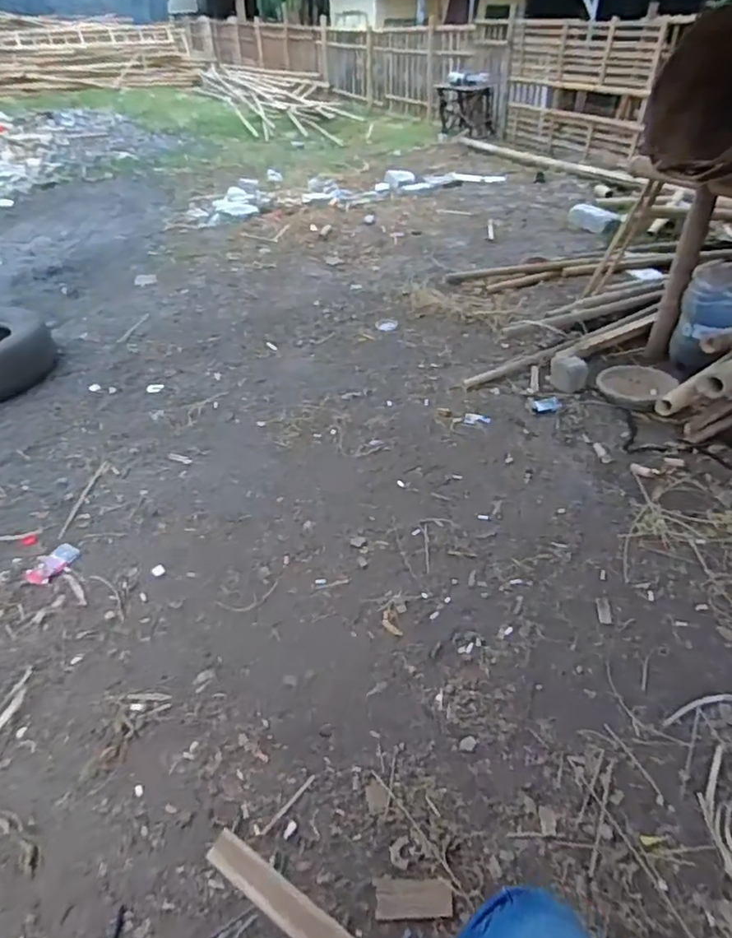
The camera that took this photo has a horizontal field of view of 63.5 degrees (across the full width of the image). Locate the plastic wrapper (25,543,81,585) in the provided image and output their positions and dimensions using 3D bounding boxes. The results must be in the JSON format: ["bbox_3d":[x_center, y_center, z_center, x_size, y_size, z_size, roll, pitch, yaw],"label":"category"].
[{"bbox_3d":[-0.786,0.236,1.481,0.085,0.008,0.124,23,47,28],"label":"plastic wrapper"}]

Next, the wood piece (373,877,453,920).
[{"bbox_3d":[0.073,0.656,0.908,0.117,0.011,0.053,-3,40,1],"label":"wood piece"}]

